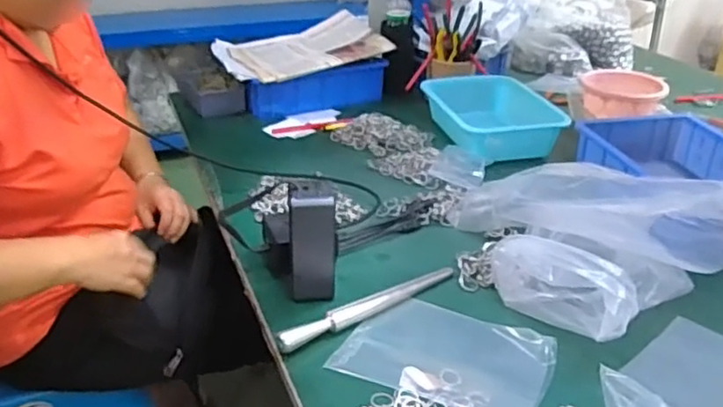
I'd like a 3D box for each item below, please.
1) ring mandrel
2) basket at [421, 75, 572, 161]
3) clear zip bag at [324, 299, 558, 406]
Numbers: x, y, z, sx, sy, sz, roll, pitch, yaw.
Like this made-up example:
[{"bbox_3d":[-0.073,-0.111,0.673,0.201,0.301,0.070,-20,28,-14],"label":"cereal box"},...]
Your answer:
[{"bbox_3d":[0.010,0.109,0.690,0.231,0.023,0.025,-20,35,-34],"label":"ring mandrel"},{"bbox_3d":[0.237,-0.156,1.129,0.211,0.081,0.225,-6,29,-13],"label":"basket"},{"bbox_3d":[0.088,0.147,0.633,0.194,0.014,0.137,14,31,24],"label":"clear zip bag"}]

